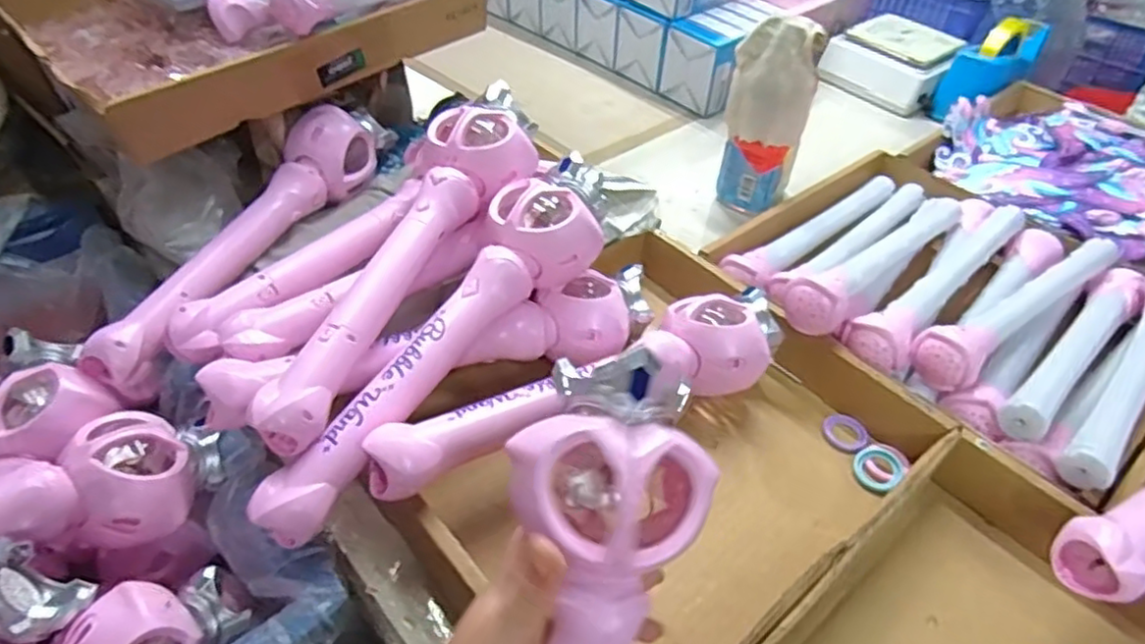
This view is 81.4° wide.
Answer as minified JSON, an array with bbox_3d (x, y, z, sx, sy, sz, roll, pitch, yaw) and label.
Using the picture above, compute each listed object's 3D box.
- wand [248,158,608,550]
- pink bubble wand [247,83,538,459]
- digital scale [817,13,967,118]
[{"bbox_3d":[-0.093,0.009,0.515,0.090,0.070,0.369,27,62,24],"label":"wand"},{"bbox_3d":[-0.131,-0.060,0.532,0.090,0.057,0.362,17,58,16],"label":"pink bubble wand"},{"bbox_3d":[0.504,-0.414,1.055,0.184,0.081,0.134,35,53,30],"label":"digital scale"}]

